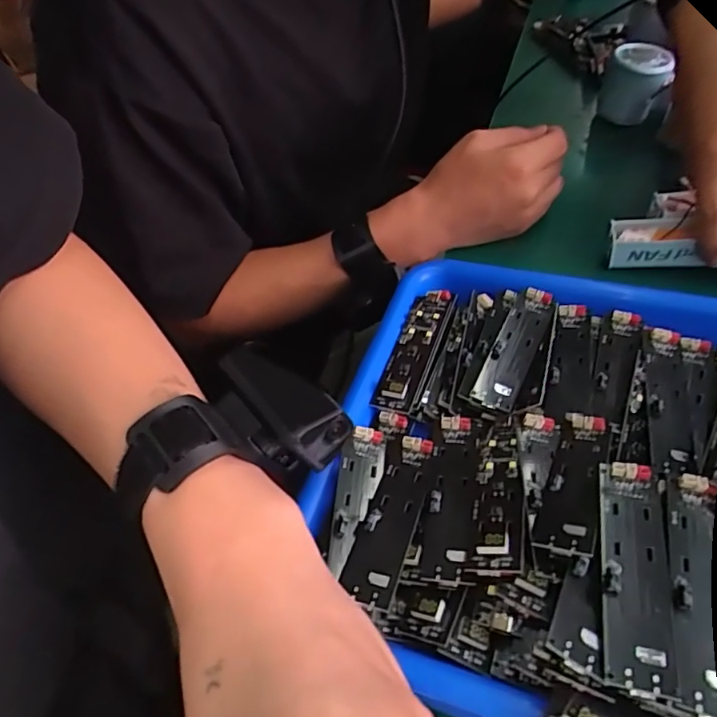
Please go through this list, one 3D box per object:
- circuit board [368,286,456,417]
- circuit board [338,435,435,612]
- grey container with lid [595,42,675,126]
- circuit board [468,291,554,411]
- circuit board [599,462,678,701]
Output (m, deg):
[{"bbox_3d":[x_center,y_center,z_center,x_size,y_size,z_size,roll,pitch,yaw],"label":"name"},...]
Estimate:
[{"bbox_3d":[0.034,-0.009,0.338,0.025,0.006,0.097,14,52,16],"label":"circuit board"},{"bbox_3d":[0.016,0.074,0.269,0.026,0.011,0.089,11,51,13],"label":"circuit board"},{"bbox_3d":[0.288,-0.286,0.586,0.058,0.056,0.063,14,52,16],"label":"grey container with lid"},{"bbox_3d":[0.093,-0.007,0.333,0.024,0.009,0.091,20,54,20],"label":"circuit board"},{"bbox_3d":[0.109,0.082,0.222,0.024,0.007,0.090,10,51,13],"label":"circuit board"}]

